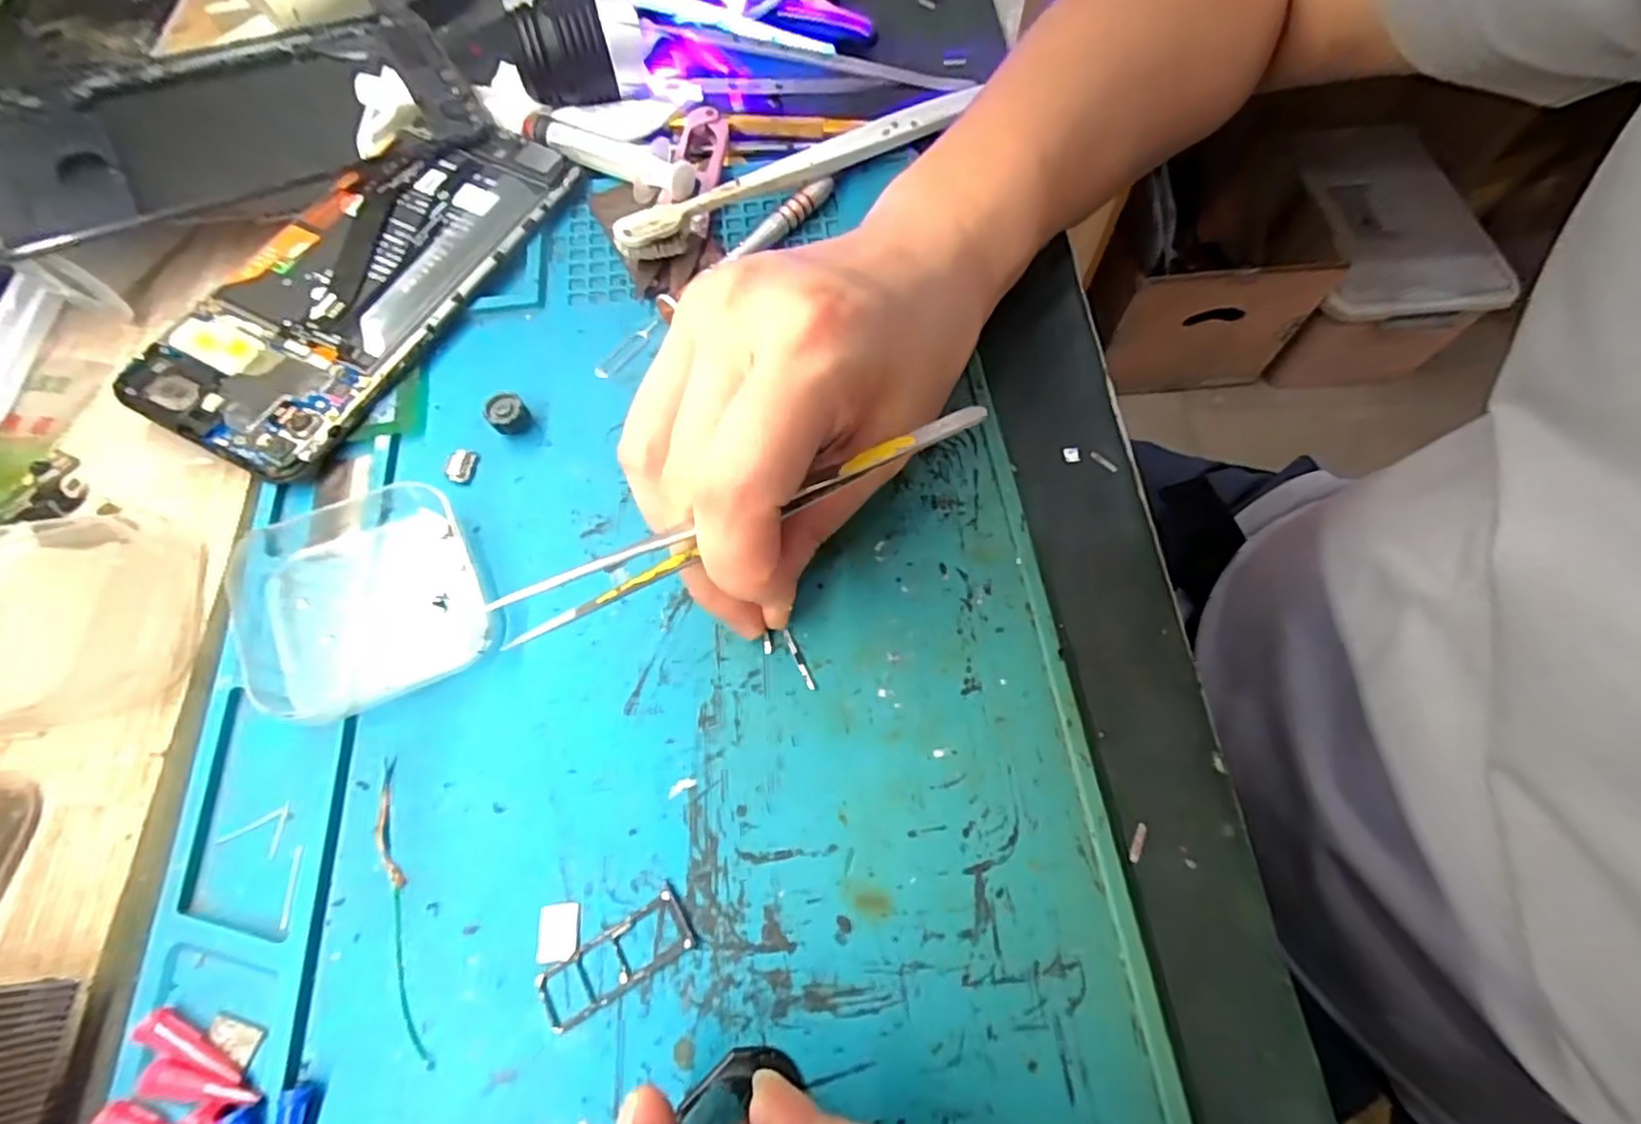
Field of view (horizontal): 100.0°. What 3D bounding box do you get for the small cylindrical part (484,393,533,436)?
[{"bbox_3d":[-0.109,-0.051,0.238,0.013,0.011,0.011,-35,70,-14],"label":"small cylindrical part"}]

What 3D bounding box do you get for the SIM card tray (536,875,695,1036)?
[{"bbox_3d":[-0.052,0.099,0.173,0.039,0.004,0.016,-28,68,-12],"label":"SIM card tray"}]

